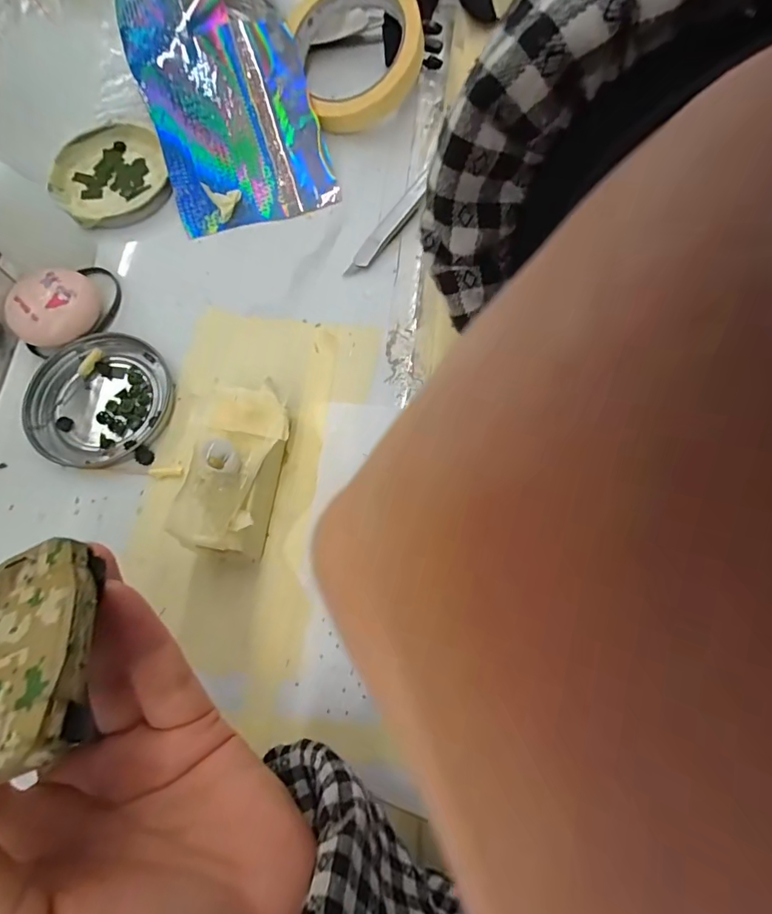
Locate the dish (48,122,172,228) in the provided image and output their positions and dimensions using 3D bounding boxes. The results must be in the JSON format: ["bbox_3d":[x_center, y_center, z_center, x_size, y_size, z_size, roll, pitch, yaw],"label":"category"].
[{"bbox_3d":[-0.185,-0.188,0.304,0.072,0.011,0.078,-20,73,-5],"label":"dish"}]

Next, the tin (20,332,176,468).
[{"bbox_3d":[-0.159,-0.033,0.254,0.073,0.010,0.076,0,73,1],"label":"tin"}]

